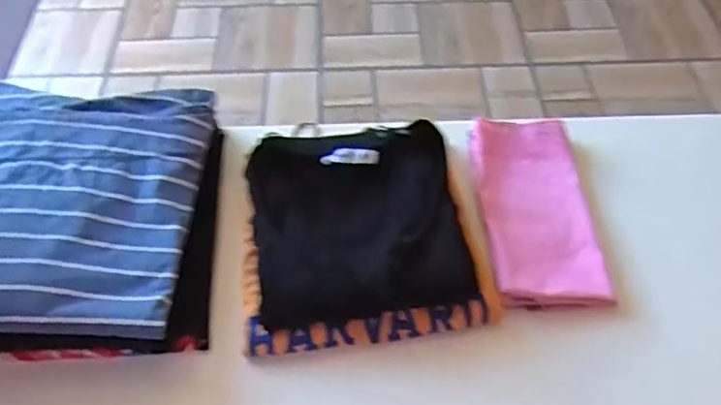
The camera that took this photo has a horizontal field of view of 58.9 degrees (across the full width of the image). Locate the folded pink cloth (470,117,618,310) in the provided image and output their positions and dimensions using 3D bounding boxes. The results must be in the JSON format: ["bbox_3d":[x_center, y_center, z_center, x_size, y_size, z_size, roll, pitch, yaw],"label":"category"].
[{"bbox_3d":[0.162,0.000,0.592,0.101,0.025,0.198,-4,55,-1],"label":"folded pink cloth"}]

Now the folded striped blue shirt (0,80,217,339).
[{"bbox_3d":[-0.266,-0.006,0.552,0.237,0.048,0.251,-1,55,0],"label":"folded striped blue shirt"}]

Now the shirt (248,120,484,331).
[{"bbox_3d":[-0.003,0.008,0.554,0.175,0.043,0.182,-7,55,-4],"label":"shirt"}]

